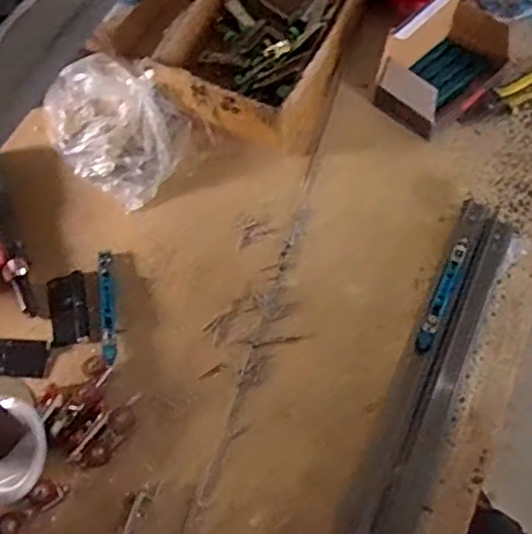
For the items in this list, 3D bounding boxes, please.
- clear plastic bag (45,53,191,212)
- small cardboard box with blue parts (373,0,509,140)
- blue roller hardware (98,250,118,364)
[{"bbox_3d":[-0.221,-0.219,0.921,0.169,0.070,0.251,-39,70,-17],"label":"clear plastic bag"},{"bbox_3d":[0.254,-0.300,0.915,0.127,0.126,0.178,41,71,19],"label":"small cardboard box with blue parts"},{"bbox_3d":[-0.203,0.048,0.822,0.019,0.016,0.161,-9,64,-3],"label":"blue roller hardware"}]

